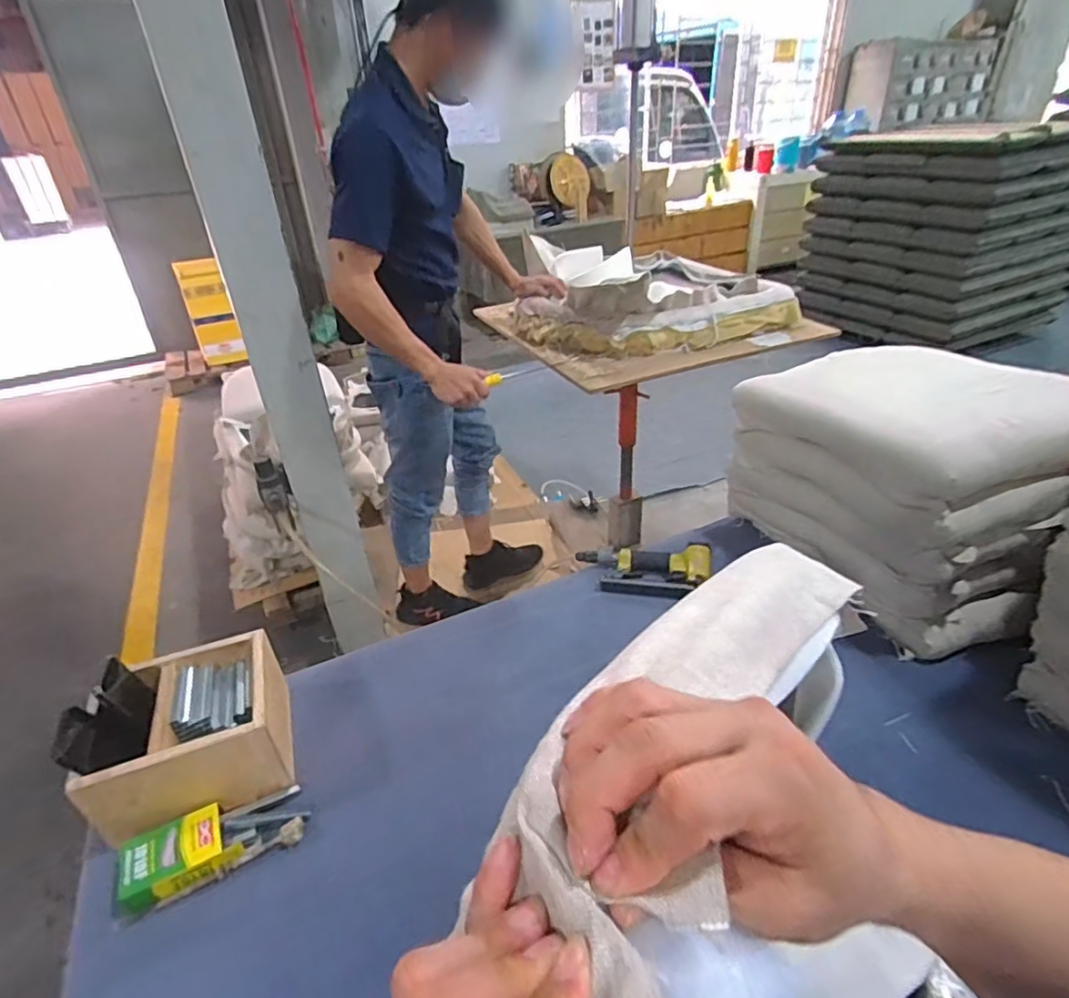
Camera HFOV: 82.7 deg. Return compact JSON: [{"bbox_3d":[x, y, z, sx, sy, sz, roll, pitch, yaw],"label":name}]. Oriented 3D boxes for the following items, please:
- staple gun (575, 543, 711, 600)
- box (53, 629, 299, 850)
[{"bbox_3d":[0.208,0.133,1.131,0.240,0.039,0.134,-1,33,4],"label":"staple gun"},{"bbox_3d":[-0.464,0.312,0.823,0.232,0.134,0.208,-13,34,-14],"label":"box"}]

